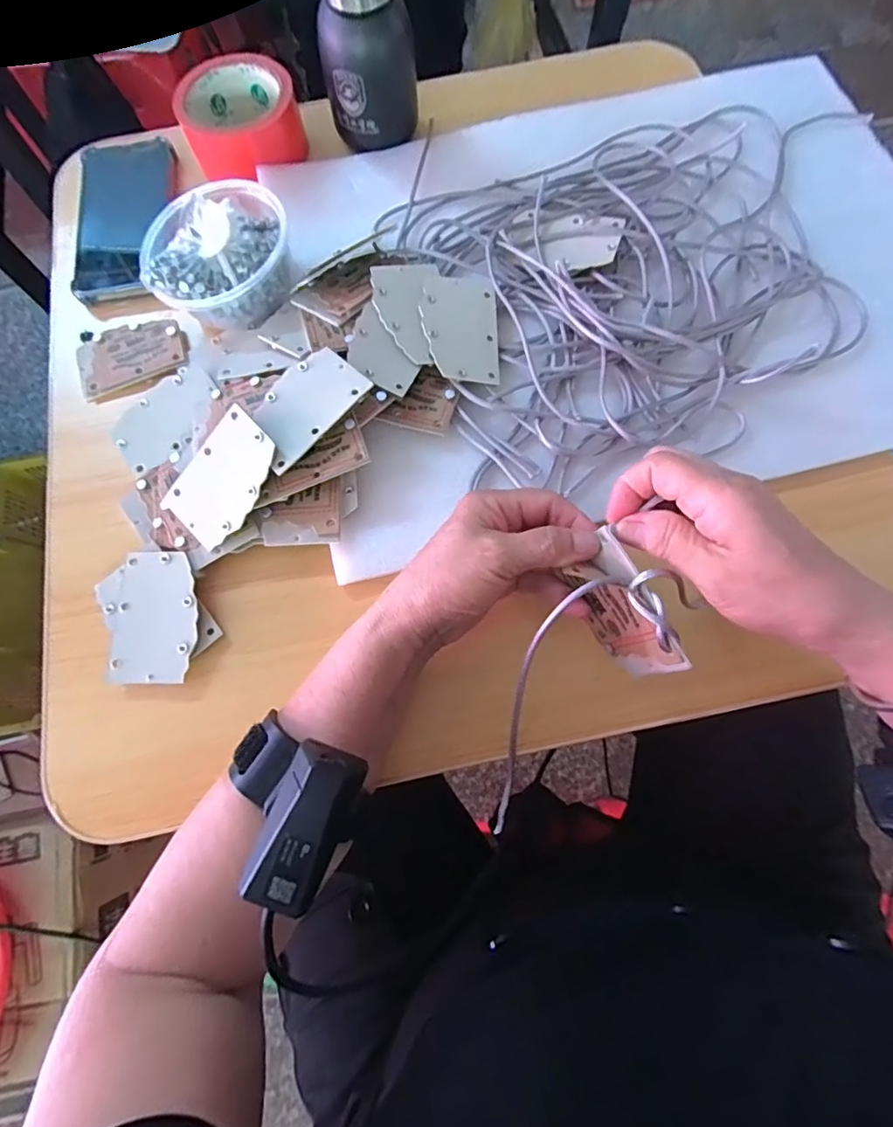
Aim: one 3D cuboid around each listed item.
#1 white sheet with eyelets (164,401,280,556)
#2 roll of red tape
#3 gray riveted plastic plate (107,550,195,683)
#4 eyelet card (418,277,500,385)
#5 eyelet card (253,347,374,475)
[{"bbox_3d":[-0.147,-0.056,0.341,0.057,0.005,0.085,39,103,11],"label":"white sheet with eyelets"},{"bbox_3d":[-0.175,-0.378,0.443,0.096,0.044,0.093,-27,75,-6],"label":"roll of red tape"},{"bbox_3d":[-0.190,0.035,0.339,0.053,0.006,0.086,-3,79,7],"label":"gray riveted plastic plate"},{"bbox_3d":[0.010,-0.169,0.372,0.054,0.004,0.084,1,74,-12],"label":"eyelet card"},{"bbox_3d":[-0.095,-0.106,0.342,0.081,0.005,0.056,-44,73,-7],"label":"eyelet card"}]

